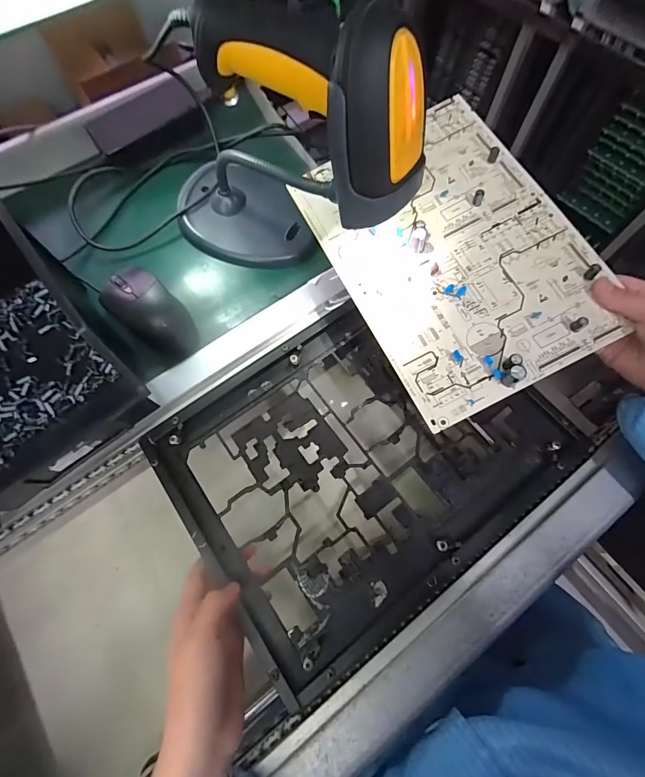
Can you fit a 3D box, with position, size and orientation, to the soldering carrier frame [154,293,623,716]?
[{"bbox_3d":[0.051,0.047,0.345,0.357,0.019,0.260,-35,71,-11],"label":"soldering carrier frame"}]

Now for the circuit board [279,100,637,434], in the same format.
[{"bbox_3d":[0.116,-0.130,0.325,0.194,0.009,0.278,-27,74,0],"label":"circuit board"}]

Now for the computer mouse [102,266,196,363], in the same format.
[{"bbox_3d":[-0.179,-0.079,0.373,0.096,0.047,0.055,40,75,16],"label":"computer mouse"}]

